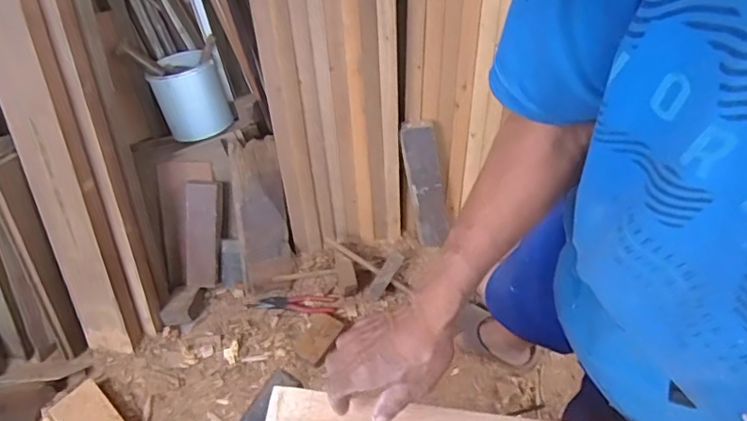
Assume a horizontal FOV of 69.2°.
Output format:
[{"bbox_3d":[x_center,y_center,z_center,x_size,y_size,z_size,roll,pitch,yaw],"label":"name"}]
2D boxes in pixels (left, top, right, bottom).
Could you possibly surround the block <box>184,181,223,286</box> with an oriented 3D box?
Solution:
[{"bbox_3d":[-0.439,0.062,1.396,0.091,0.283,0.024,-3,24,-24],"label":"block"}]

